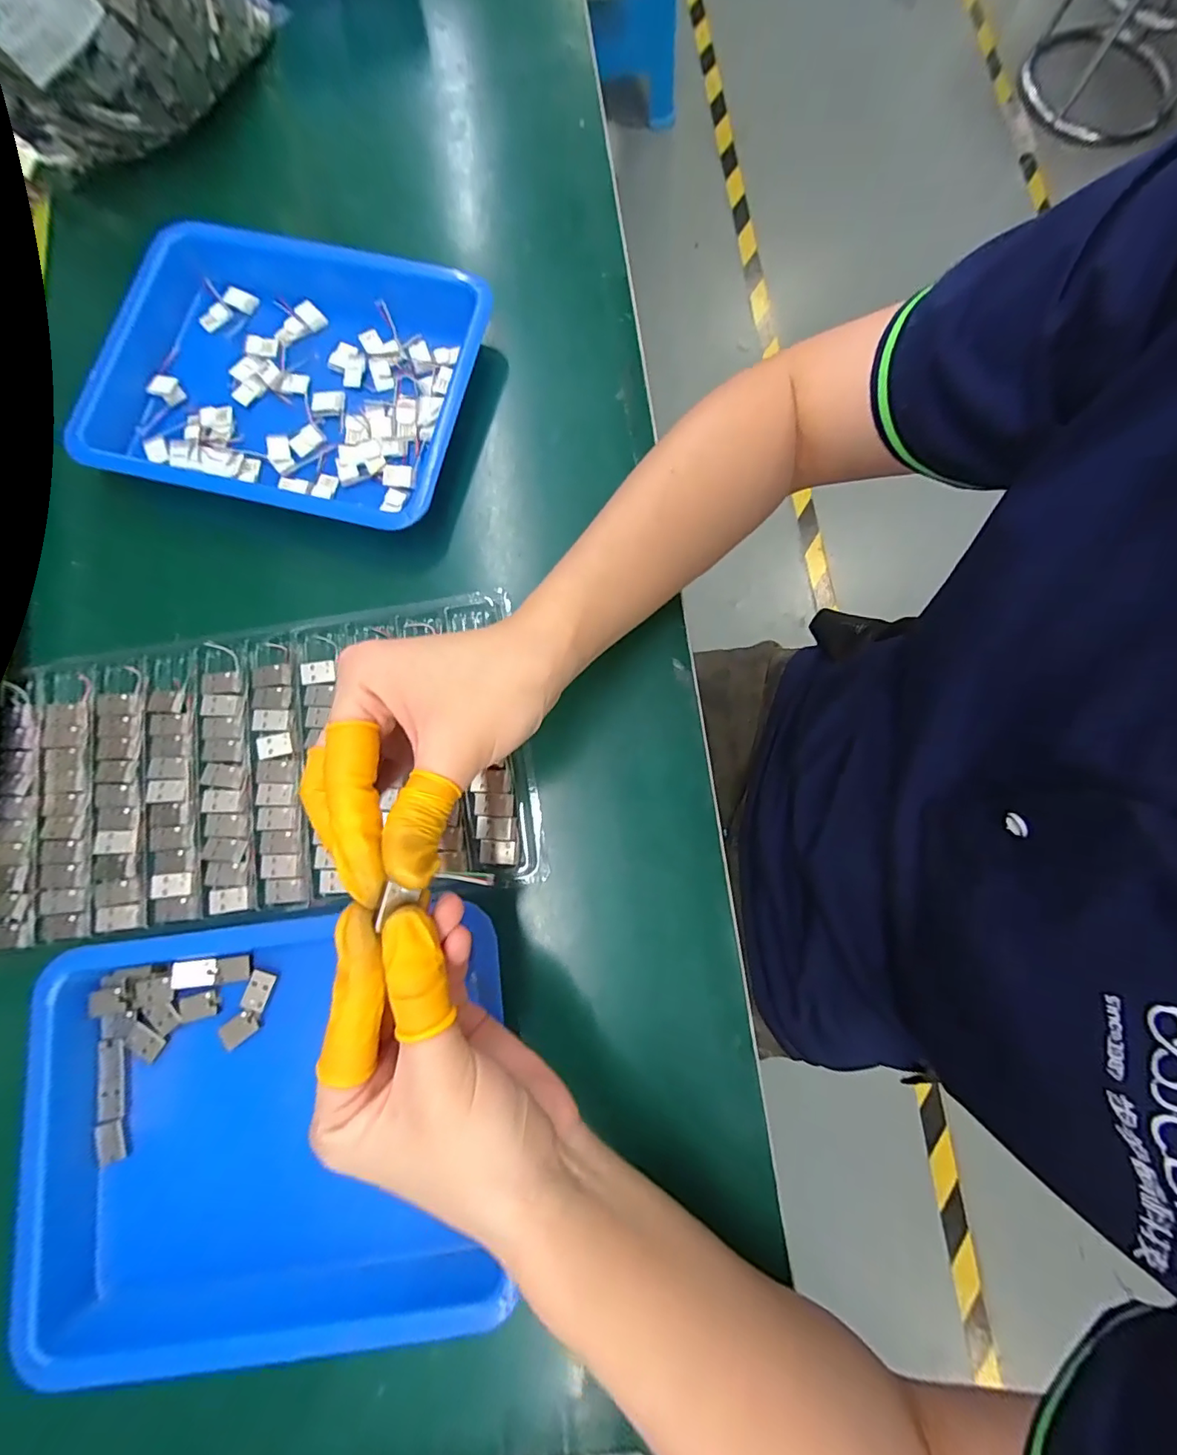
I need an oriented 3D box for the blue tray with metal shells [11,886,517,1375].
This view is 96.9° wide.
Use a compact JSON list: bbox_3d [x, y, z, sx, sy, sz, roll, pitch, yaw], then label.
[{"bbox_3d":[-0.150,0.180,0.240,0.220,0.020,0.172,-5,79,-2],"label":"blue tray with metal shells"}]

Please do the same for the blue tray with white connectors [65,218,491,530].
[{"bbox_3d":[-0.190,-0.212,0.315,0.225,0.026,0.171,14,79,1],"label":"blue tray with white connectors"}]

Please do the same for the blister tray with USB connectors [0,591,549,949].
[{"bbox_3d":[-0.174,0.020,0.279,0.282,0.007,0.156,-8,79,-3],"label":"blister tray with USB connectors"}]

